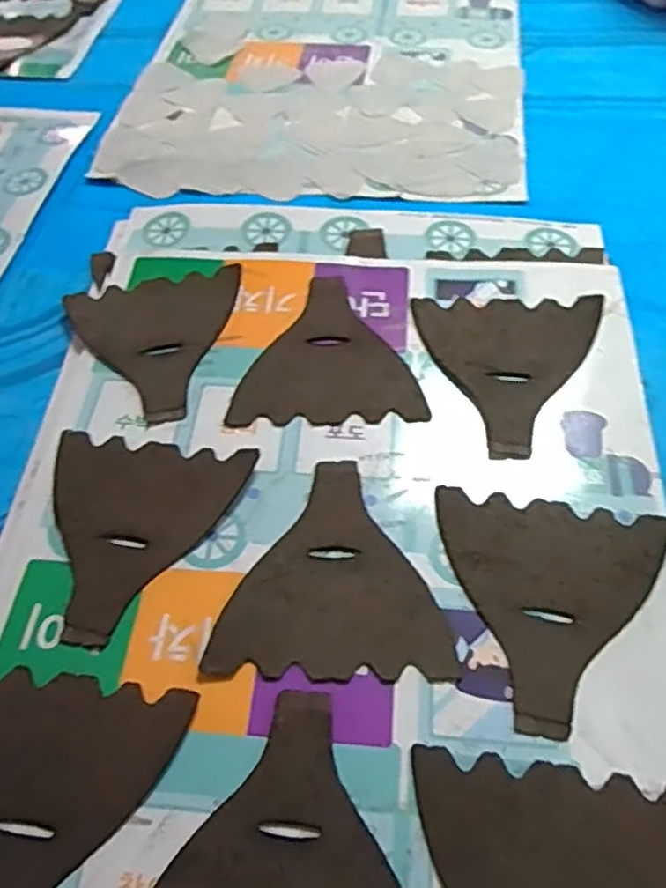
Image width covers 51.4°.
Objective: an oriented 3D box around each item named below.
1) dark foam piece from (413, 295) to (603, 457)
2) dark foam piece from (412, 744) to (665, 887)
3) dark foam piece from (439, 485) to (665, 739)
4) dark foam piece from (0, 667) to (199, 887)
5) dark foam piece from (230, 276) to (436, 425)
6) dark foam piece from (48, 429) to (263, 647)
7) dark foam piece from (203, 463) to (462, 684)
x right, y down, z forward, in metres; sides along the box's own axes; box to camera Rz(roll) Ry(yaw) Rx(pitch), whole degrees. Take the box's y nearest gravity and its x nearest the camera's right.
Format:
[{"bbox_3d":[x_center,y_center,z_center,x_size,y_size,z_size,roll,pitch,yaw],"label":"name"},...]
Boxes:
[{"bbox_3d":[0.117,-0.049,0.467,0.120,0.007,0.131,5,58,7],"label":"dark foam piece"},{"bbox_3d":[0.097,0.208,0.296,0.125,0.004,0.127,5,56,7],"label":"dark foam piece"},{"bbox_3d":[0.115,0.089,0.380,0.123,0.005,0.130,10,57,10],"label":"dark foam piece"},{"bbox_3d":[-0.144,0.177,0.325,0.121,0.005,0.134,7,57,8],"label":"dark foam piece"},{"bbox_3d":[-0.004,-0.069,0.490,0.126,0.004,0.131,-1,56,2],"label":"dark foam piece"},{"bbox_3d":[-0.123,0.053,0.411,0.121,0.006,0.131,8,57,9],"label":"dark foam piece"},{"bbox_3d":[0.003,0.068,0.396,0.127,0.004,0.129,1,56,4],"label":"dark foam piece"}]

